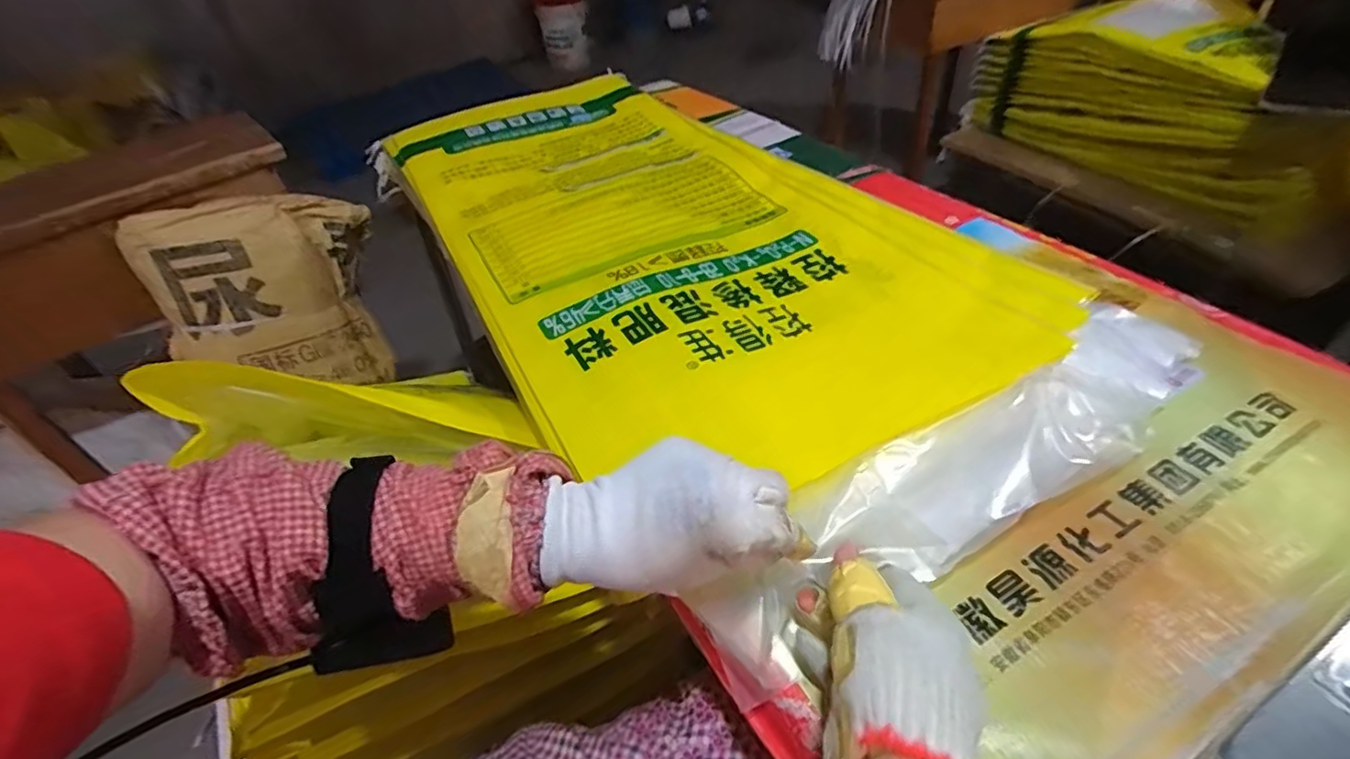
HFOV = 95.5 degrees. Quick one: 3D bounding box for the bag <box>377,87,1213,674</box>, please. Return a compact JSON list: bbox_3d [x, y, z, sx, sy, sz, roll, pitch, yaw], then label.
[{"bbox_3d":[-0.024,-0.169,0.674,0.430,0.033,0.908,-27,47,-20],"label":"bag"}]

